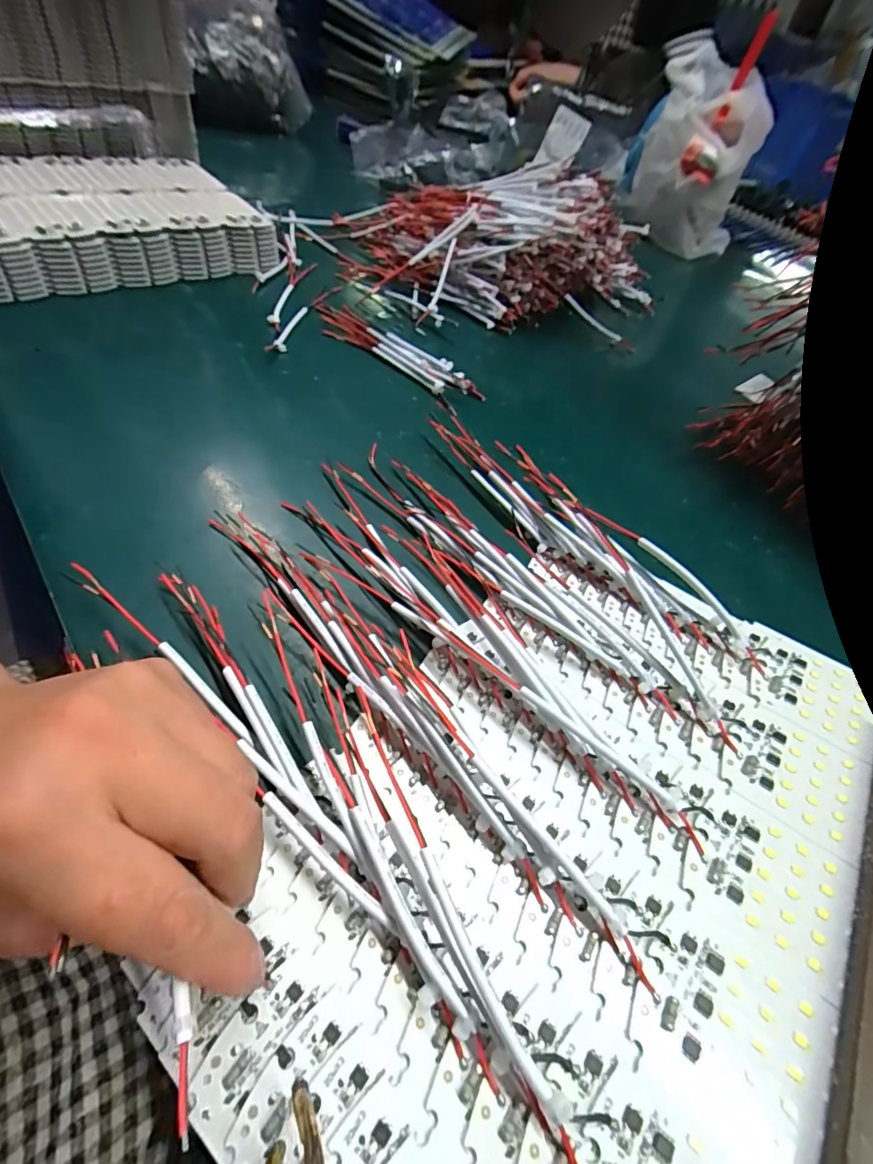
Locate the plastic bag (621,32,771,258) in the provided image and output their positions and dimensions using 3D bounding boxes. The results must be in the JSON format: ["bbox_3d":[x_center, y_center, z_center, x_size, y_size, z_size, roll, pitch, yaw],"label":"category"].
[{"bbox_3d":[0.331,-0.543,0.646,0.158,0.180,0.142,26,55,7],"label":"plastic bag"}]

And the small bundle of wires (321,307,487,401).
[{"bbox_3d":[-0.036,-0.198,0.421,0.166,0.017,0.040,34,56,12],"label":"small bundle of wires"}]

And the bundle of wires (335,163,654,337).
[{"bbox_3d":[0.071,-0.343,0.494,0.346,0.089,0.207,10,54,-4],"label":"bundle of wires"}]

